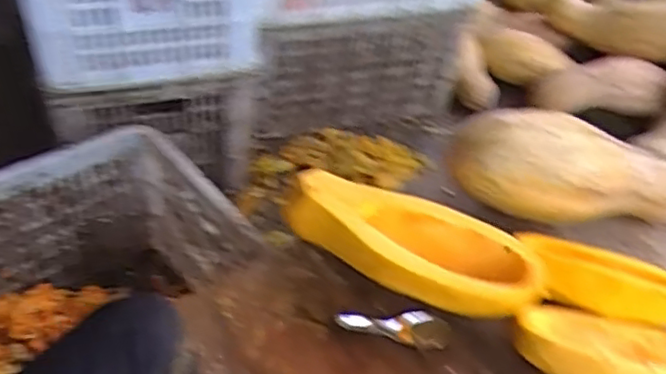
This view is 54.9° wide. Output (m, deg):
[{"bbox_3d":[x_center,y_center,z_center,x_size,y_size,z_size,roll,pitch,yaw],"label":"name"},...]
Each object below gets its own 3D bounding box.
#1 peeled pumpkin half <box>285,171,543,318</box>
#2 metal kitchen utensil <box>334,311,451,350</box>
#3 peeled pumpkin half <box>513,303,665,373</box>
[{"bbox_3d":[0.091,0.074,0.737,0.284,0.091,0.115,21,44,14],"label":"peeled pumpkin half"},{"bbox_3d":[0.067,0.148,0.702,0.124,0.022,0.040,8,43,1],"label":"metal kitchen utensil"},{"bbox_3d":[0.282,0.177,0.660,0.182,0.079,0.106,8,43,1],"label":"peeled pumpkin half"}]

